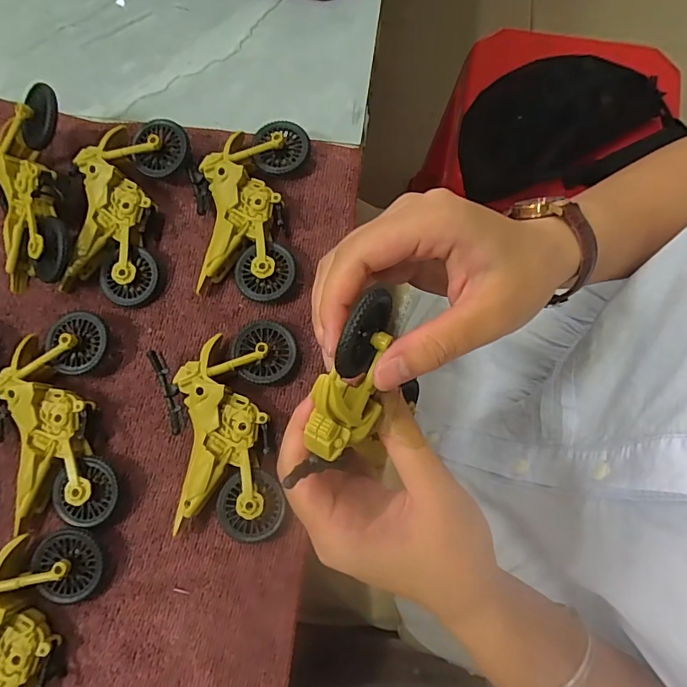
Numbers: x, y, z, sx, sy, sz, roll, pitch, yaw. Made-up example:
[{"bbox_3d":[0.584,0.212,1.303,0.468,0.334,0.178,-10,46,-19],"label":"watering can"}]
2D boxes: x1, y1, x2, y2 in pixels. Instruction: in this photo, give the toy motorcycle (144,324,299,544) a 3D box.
[{"bbox_3d":[-0.062,0.046,0.259,0.073,0.021,0.114,-8,76,-2],"label":"toy motorcycle"}]

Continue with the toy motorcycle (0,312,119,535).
[{"bbox_3d":[-0.161,0.042,0.260,0.063,0.023,0.112,-10,76,-2],"label":"toy motorcycle"}]

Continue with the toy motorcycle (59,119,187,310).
[{"bbox_3d":[-0.135,-0.083,0.289,0.057,0.031,0.111,11,76,3],"label":"toy motorcycle"}]

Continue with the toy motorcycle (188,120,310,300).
[{"bbox_3d":[-0.060,-0.085,0.291,0.065,0.023,0.114,4,76,2],"label":"toy motorcycle"}]

